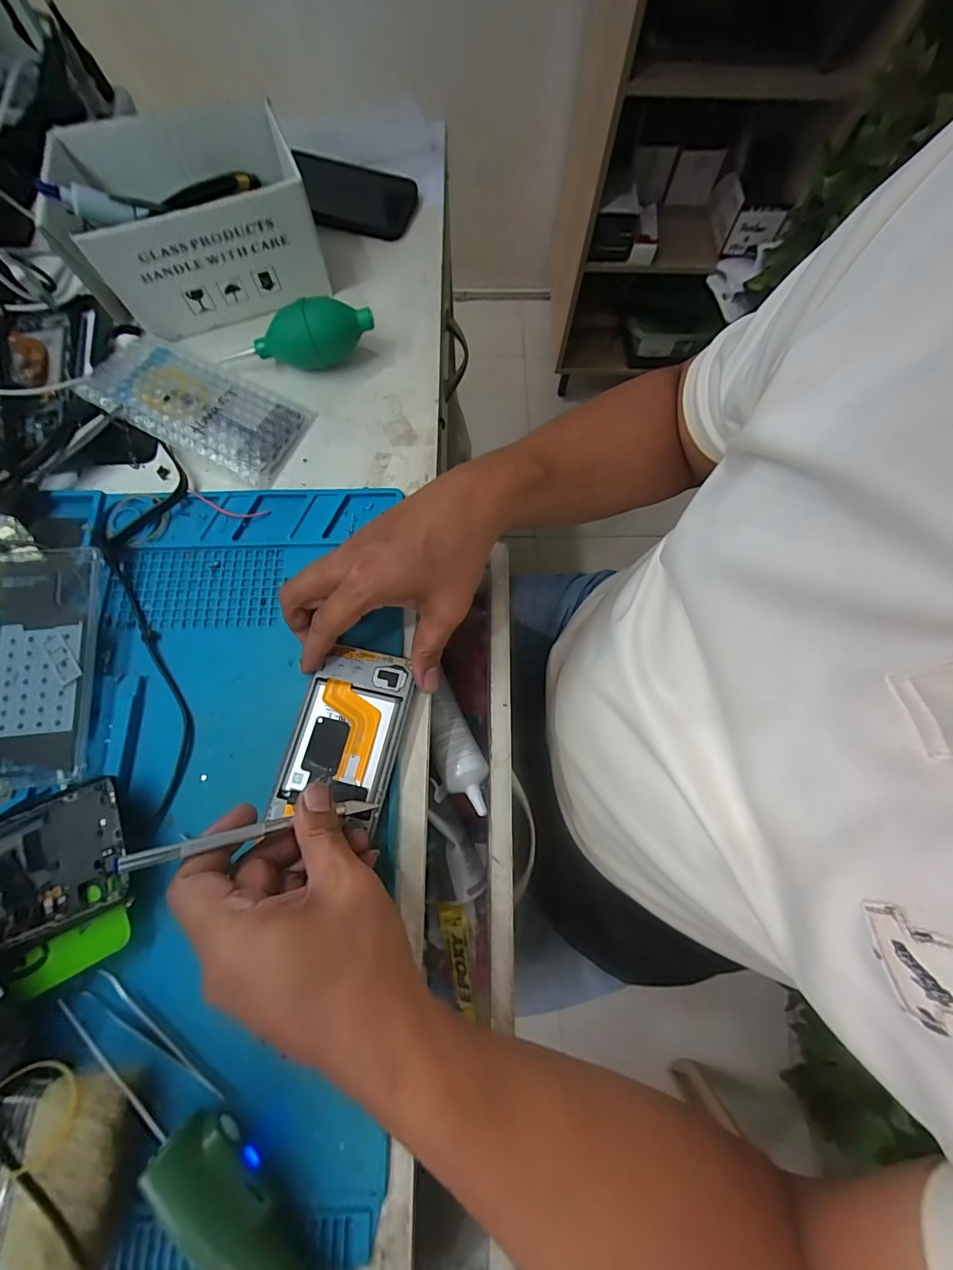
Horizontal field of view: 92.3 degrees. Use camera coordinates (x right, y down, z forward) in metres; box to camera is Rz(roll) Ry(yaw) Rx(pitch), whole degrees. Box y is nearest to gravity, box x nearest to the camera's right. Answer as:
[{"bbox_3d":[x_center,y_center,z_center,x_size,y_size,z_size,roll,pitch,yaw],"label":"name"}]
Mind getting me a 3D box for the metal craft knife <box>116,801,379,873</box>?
[{"bbox_3d":[-0.119,0.110,0.260,0.133,0.006,0.008,2,68,-41],"label":"metal craft knife"}]

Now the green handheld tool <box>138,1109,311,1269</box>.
[{"bbox_3d":[-0.108,0.306,0.229,0.135,0.028,0.030,40,77,11],"label":"green handheld tool"}]

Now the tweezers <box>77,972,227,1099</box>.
[{"bbox_3d":[-0.186,0.232,0.268,0.100,0.004,0.016,29,75,8],"label":"tweezers"}]

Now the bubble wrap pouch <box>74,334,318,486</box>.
[{"bbox_3d":[-0.247,-0.204,0.394,0.200,0.020,0.090,26,75,7],"label":"bubble wrap pouch"}]

